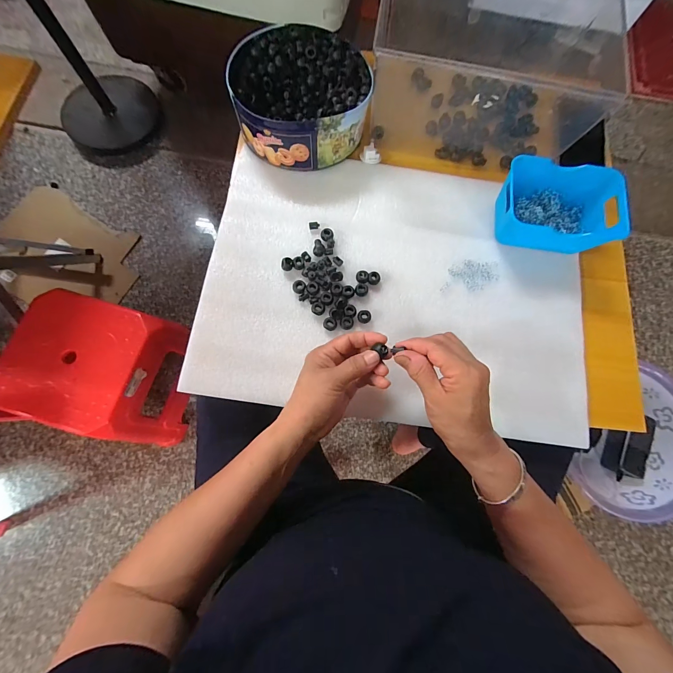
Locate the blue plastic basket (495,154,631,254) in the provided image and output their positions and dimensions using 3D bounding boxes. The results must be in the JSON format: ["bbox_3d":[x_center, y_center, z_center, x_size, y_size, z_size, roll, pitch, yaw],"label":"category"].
[{"bbox_3d":[0.295,-0.166,0.424,0.144,0.068,0.121,5,76,-2],"label":"blue plastic basket"}]

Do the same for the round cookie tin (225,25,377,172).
[{"bbox_3d":[-0.054,-0.347,0.455,0.187,0.067,0.198,1,76,-3],"label":"round cookie tin"}]

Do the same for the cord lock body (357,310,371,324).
[{"bbox_3d":[0.037,-0.026,0.411,0.017,0.009,0.017,1,76,-3],"label":"cord lock body"}]

